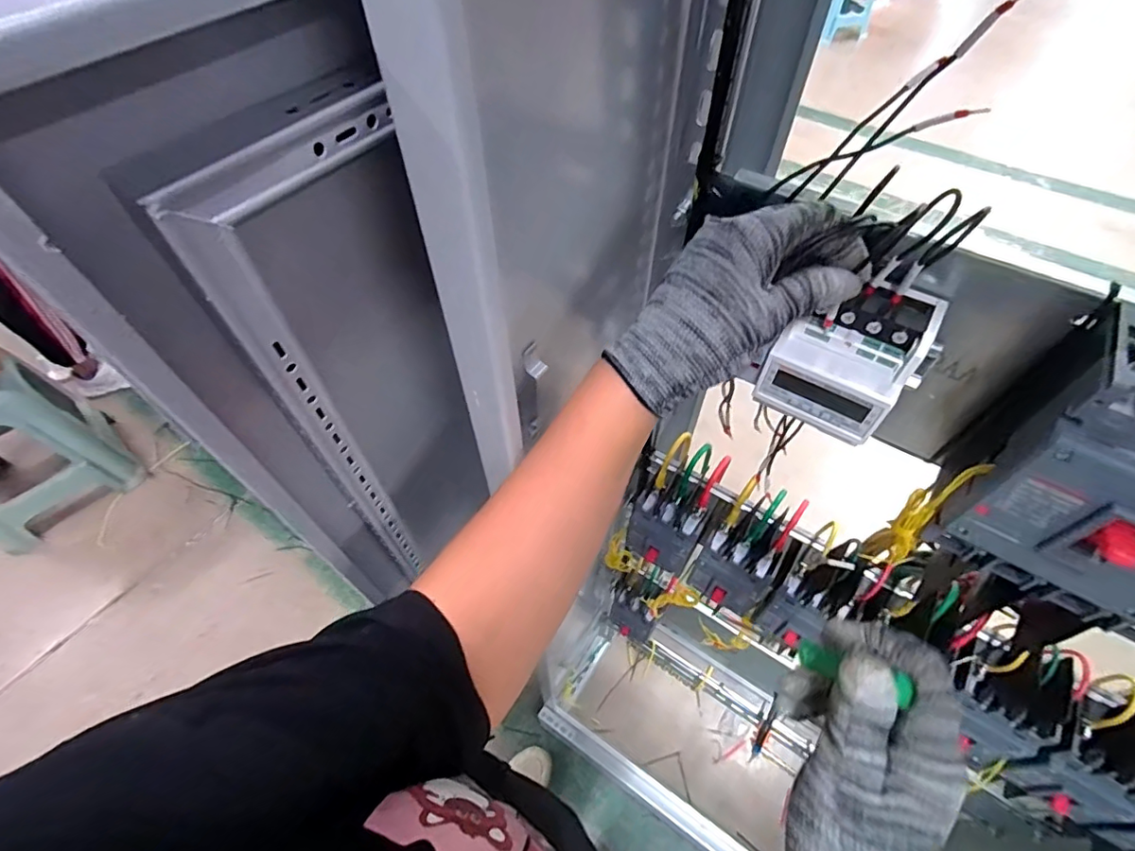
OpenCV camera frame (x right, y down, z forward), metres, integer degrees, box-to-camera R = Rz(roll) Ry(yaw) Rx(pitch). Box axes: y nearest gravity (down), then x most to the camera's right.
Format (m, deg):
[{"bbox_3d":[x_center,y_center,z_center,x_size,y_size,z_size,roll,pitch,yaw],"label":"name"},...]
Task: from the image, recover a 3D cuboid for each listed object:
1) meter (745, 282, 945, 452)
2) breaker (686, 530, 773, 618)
[{"bbox_3d":[0.173,-0.045,0.331,0.073,0.073,0.062,26,59,19],"label":"meter"},{"bbox_3d":[0.177,0.163,0.575,0.076,0.074,0.043,30,60,21],"label":"breaker"}]

